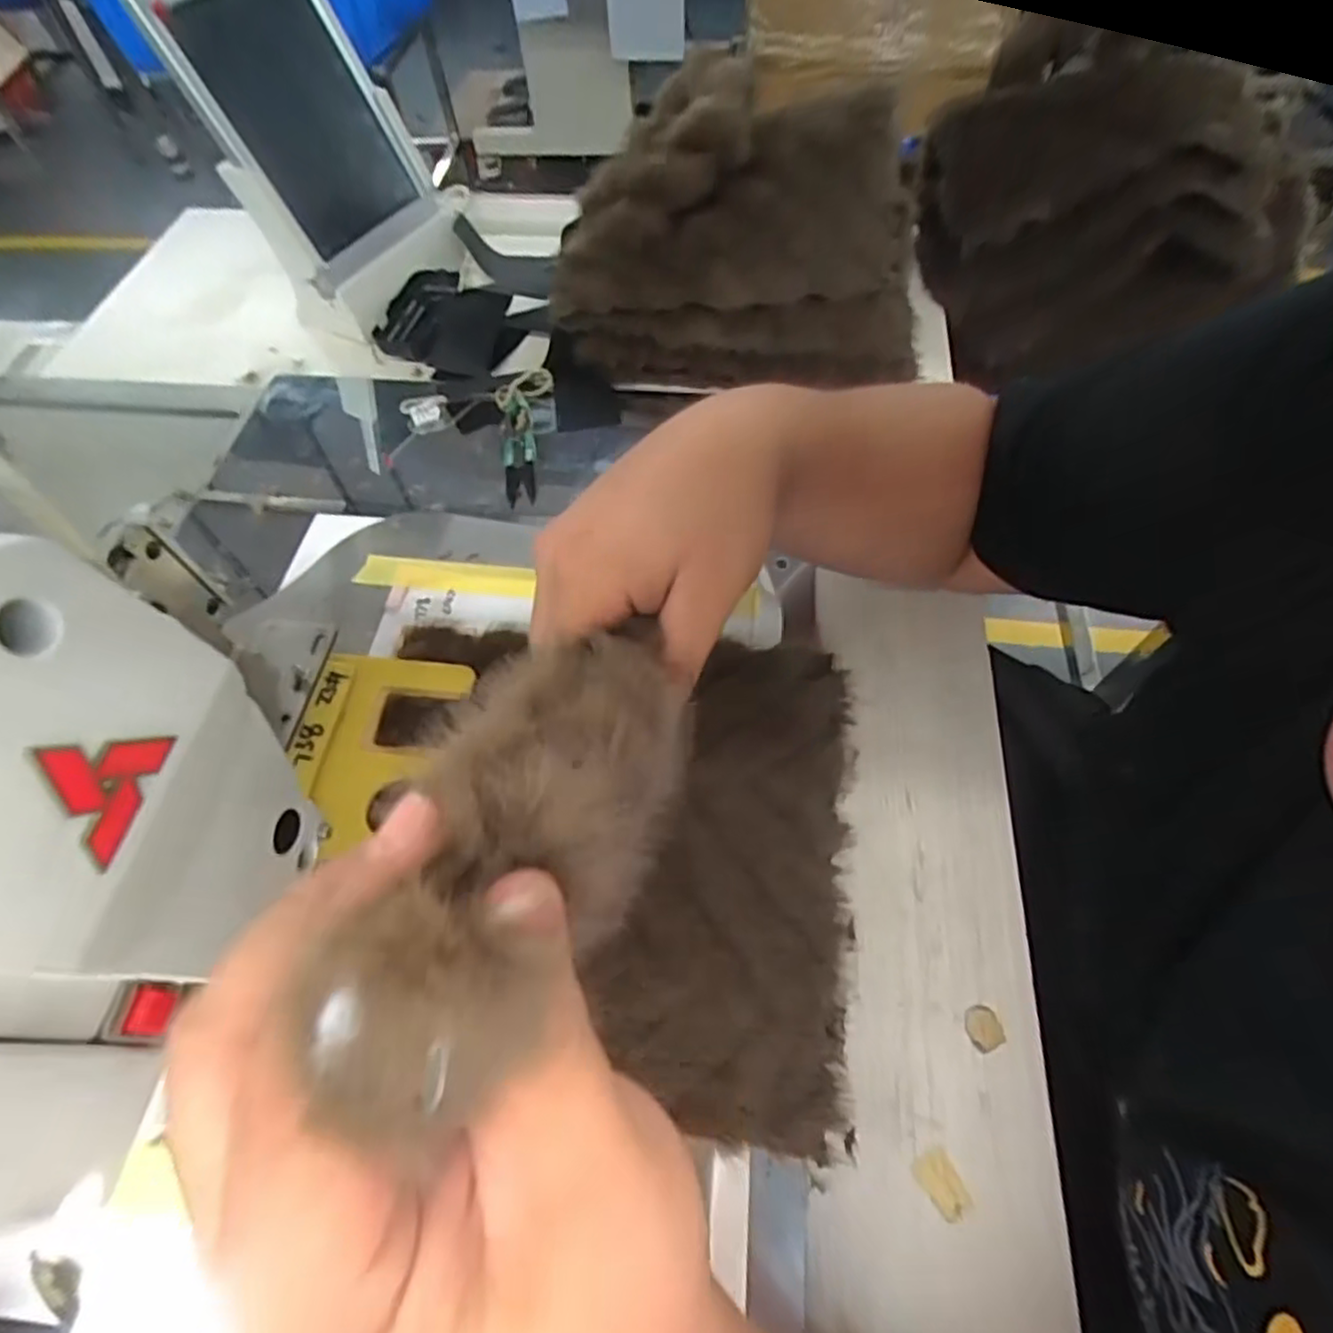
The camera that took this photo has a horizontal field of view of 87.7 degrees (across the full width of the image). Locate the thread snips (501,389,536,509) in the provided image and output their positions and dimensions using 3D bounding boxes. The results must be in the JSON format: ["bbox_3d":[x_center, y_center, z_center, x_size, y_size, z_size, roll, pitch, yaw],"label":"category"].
[{"bbox_3d":[-0.114,-0.170,0.536,0.025,0.012,0.113,-10,59,-4],"label":"thread snips"}]

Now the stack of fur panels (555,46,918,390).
[{"bbox_3d":[0.054,-0.334,0.532,0.284,0.170,0.153,11,60,9],"label":"stack of fur panels"}]

